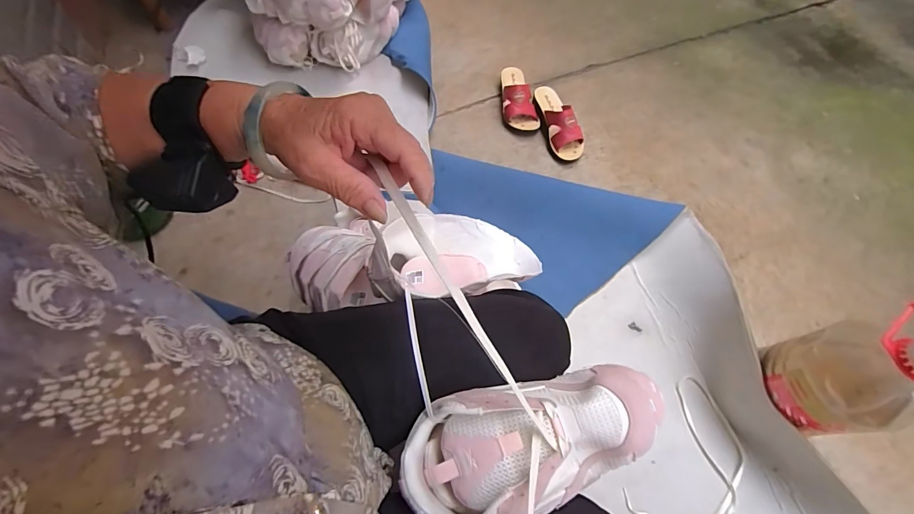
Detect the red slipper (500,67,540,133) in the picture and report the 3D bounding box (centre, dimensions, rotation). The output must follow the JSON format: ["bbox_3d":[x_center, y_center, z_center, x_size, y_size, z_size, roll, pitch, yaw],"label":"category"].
[{"bbox_3d":[0.170,-0.440,1.087,0.096,0.071,0.207,1,64,2],"label":"red slipper"}]

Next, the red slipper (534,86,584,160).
[{"bbox_3d":[0.267,-0.353,1.042,0.079,0.089,0.214,-10,64,-4],"label":"red slipper"}]

